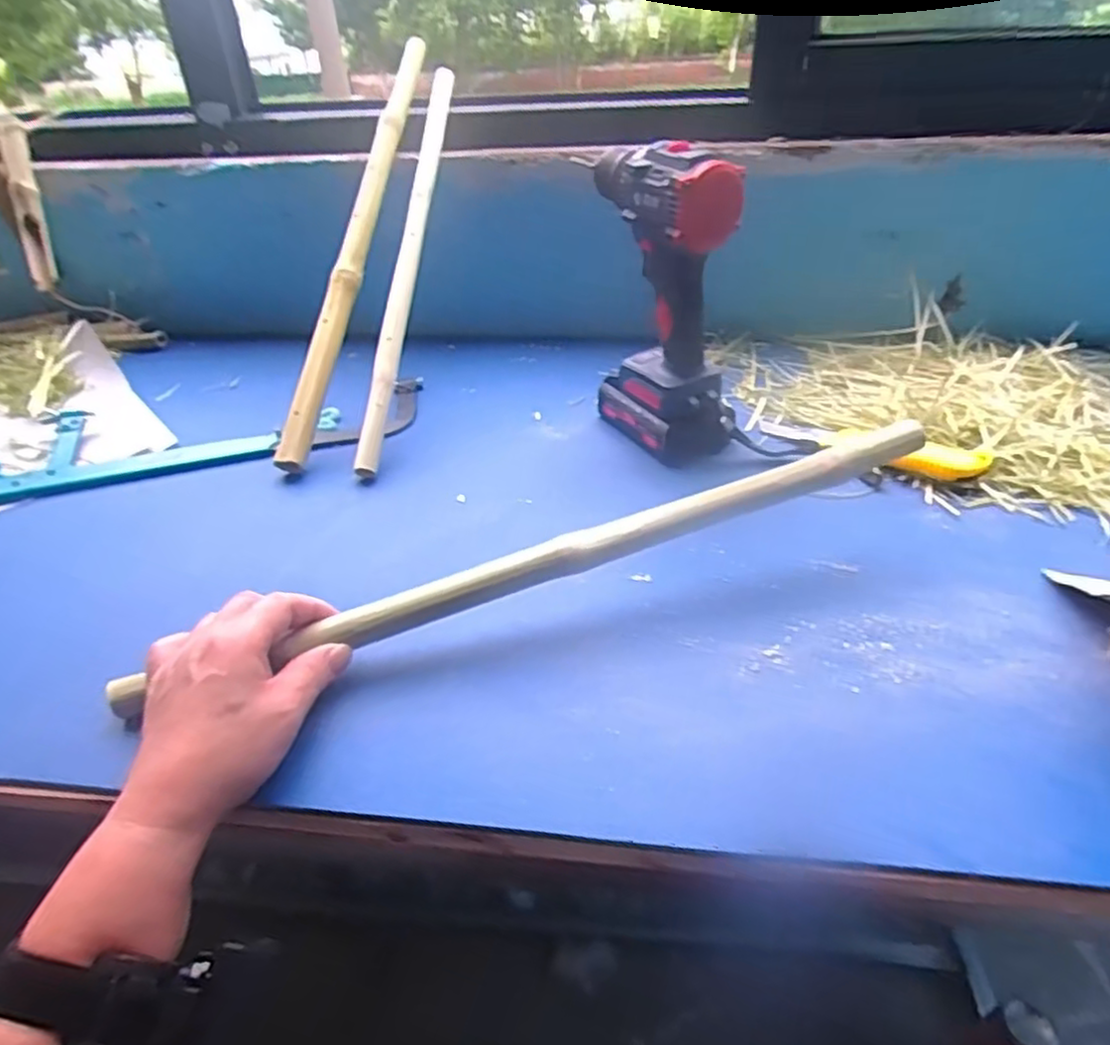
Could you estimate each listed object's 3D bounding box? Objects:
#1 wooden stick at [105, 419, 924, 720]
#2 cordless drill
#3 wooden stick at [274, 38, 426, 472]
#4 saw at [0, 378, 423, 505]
[{"bbox_3d":[-0.007,0.025,0.430,0.504,0.025,0.025,-18,39,-6],"label":"wooden stick"},{"bbox_3d":[0.086,-0.177,0.575,0.071,0.223,0.147,-18,40,-18],"label":"cordless drill"},{"bbox_3d":[-0.188,-0.284,0.684,0.020,0.022,0.509,4,69,11],"label":"wooden stick"},{"bbox_3d":[-0.328,-0.077,0.632,0.412,0.031,0.130,-10,38,-8],"label":"saw"}]

